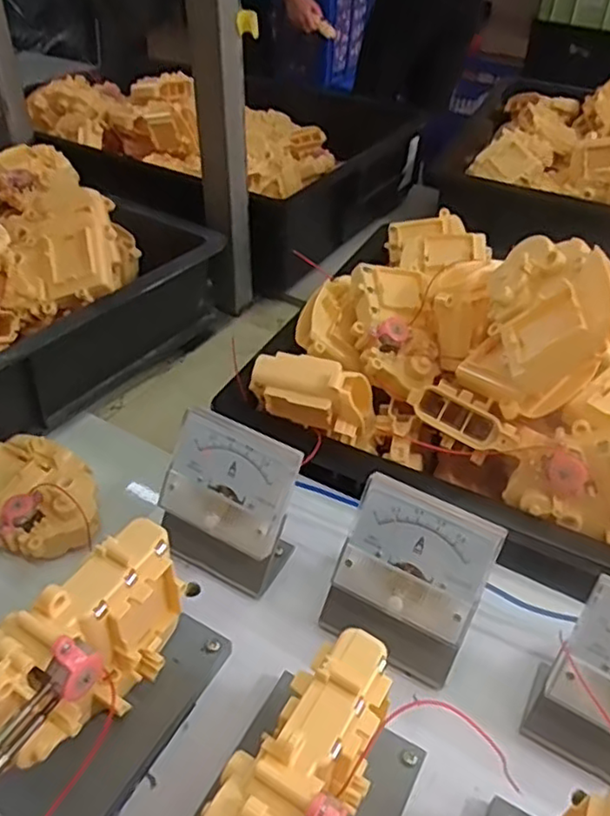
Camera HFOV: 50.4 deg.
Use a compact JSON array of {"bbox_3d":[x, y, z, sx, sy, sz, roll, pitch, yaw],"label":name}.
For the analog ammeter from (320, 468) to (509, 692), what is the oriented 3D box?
[{"bbox_3d":[0.047,0.082,0.299,0.064,0.076,0.044,24,46,23],"label":"analog ammeter"}]

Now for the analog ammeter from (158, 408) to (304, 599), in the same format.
[{"bbox_3d":[-0.041,0.051,0.325,0.065,0.074,0.043,21,44,19],"label":"analog ammeter"}]

